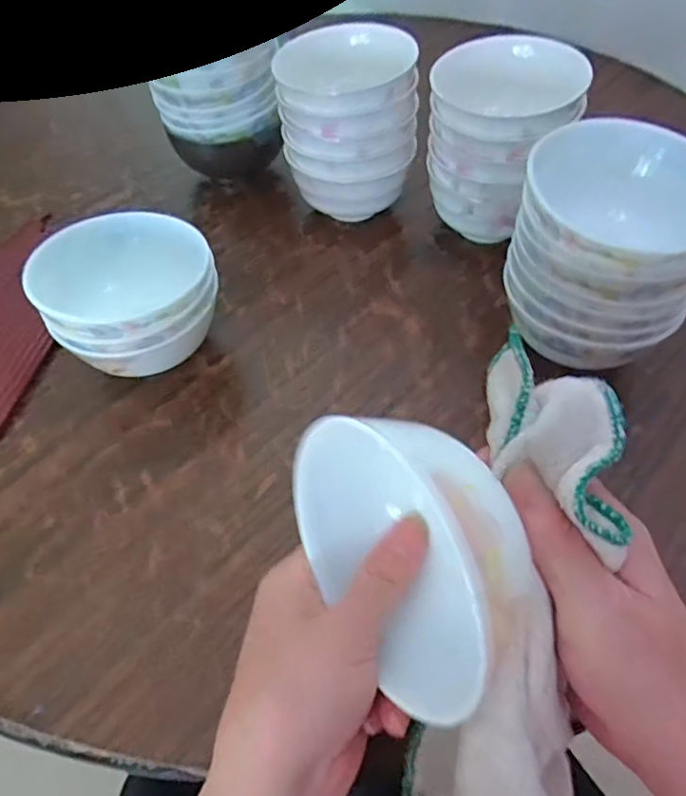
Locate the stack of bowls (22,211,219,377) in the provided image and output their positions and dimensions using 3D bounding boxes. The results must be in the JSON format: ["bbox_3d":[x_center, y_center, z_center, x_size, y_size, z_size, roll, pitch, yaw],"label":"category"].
[{"bbox_3d":[-0.136,-0.058,0.407,0.109,0.081,0.101,-11,52,-7],"label":"stack of bowls"}]

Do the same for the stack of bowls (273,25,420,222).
[{"bbox_3d":[0.004,-0.207,0.488,0.105,0.132,0.089,-7,52,-4],"label":"stack of bowls"}]

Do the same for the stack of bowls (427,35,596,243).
[{"bbox_3d":[0.116,-0.185,0.466,0.091,0.133,0.098,-35,59,-23],"label":"stack of bowls"}]

